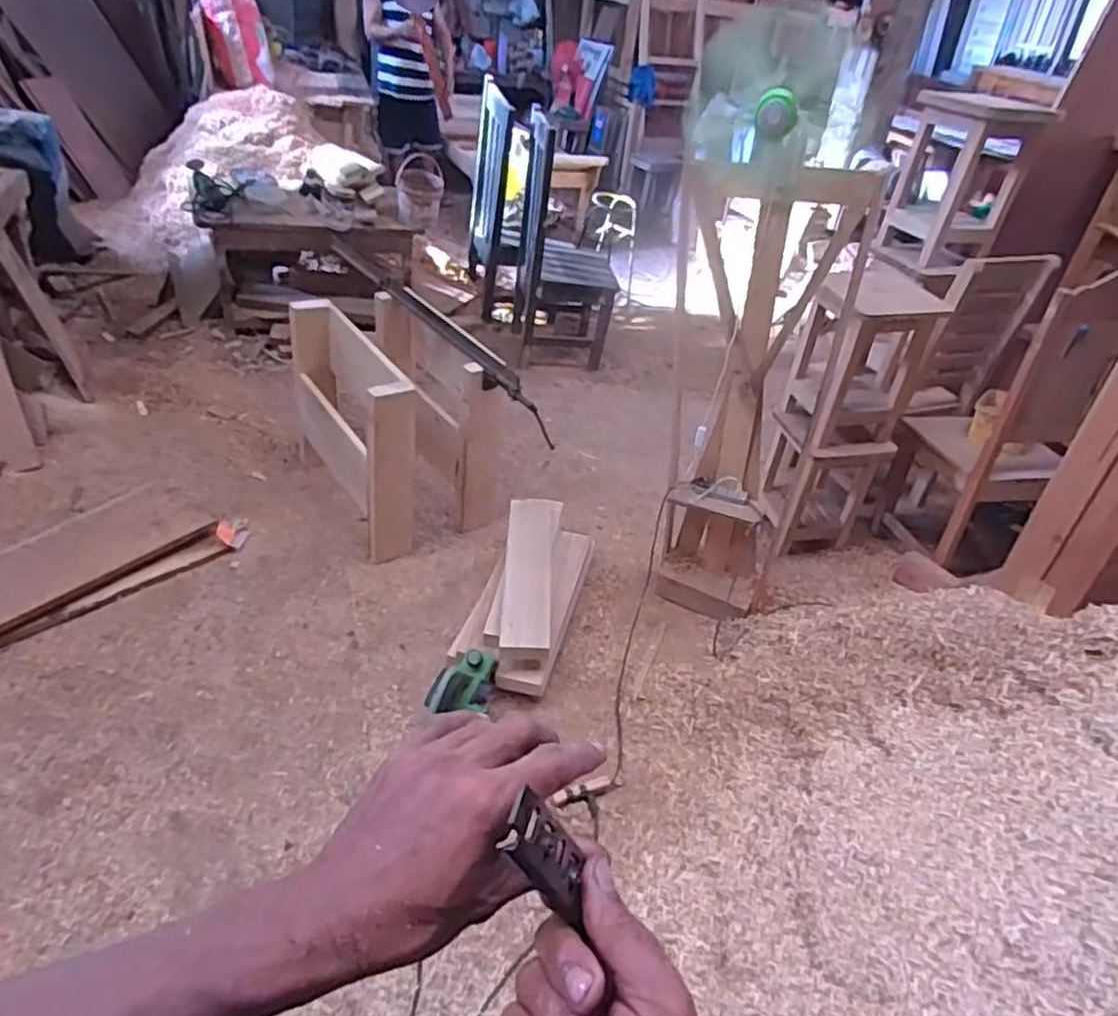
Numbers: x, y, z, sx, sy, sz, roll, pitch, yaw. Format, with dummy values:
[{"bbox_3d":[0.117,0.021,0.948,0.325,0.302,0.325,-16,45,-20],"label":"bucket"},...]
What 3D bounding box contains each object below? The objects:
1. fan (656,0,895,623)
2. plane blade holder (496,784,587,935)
[{"bbox_3d":[0.447,-0.279,1.794,0.431,1.408,0.445,15,37,10],"label":"fan"},{"bbox_3d":[-0.004,0.168,0.331,0.006,0.065,0.033,-18,33,29],"label":"plane blade holder"}]

